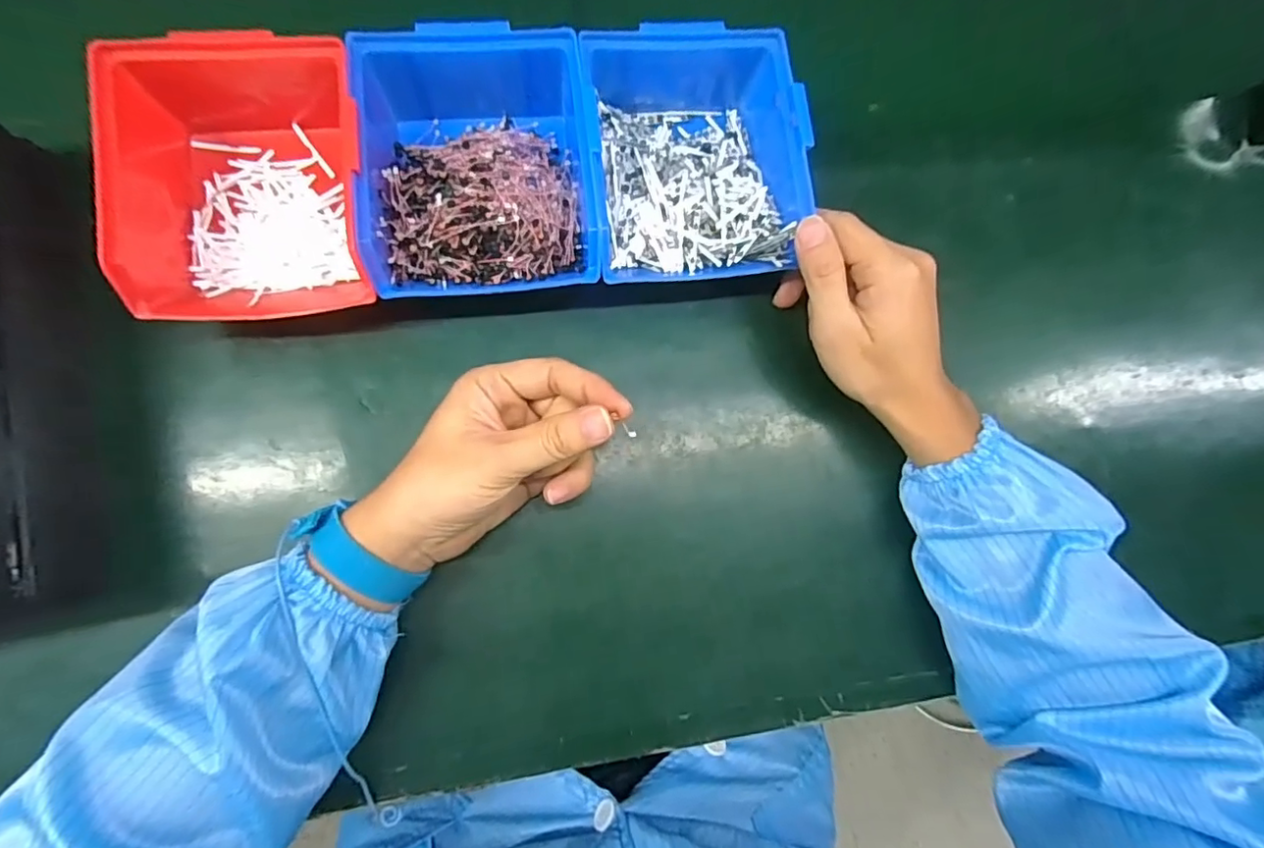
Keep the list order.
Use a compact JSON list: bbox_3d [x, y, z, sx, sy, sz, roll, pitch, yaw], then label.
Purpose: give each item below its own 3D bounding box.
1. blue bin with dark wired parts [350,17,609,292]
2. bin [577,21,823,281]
[{"bbox_3d":[-0.084,-0.147,0.323,0.122,0.071,0.146,-6,83,-7],"label":"blue bin with dark wired parts"},{"bbox_3d":[0.034,-0.165,0.336,0.120,0.062,0.155,-5,83,-7],"label":"bin"}]

